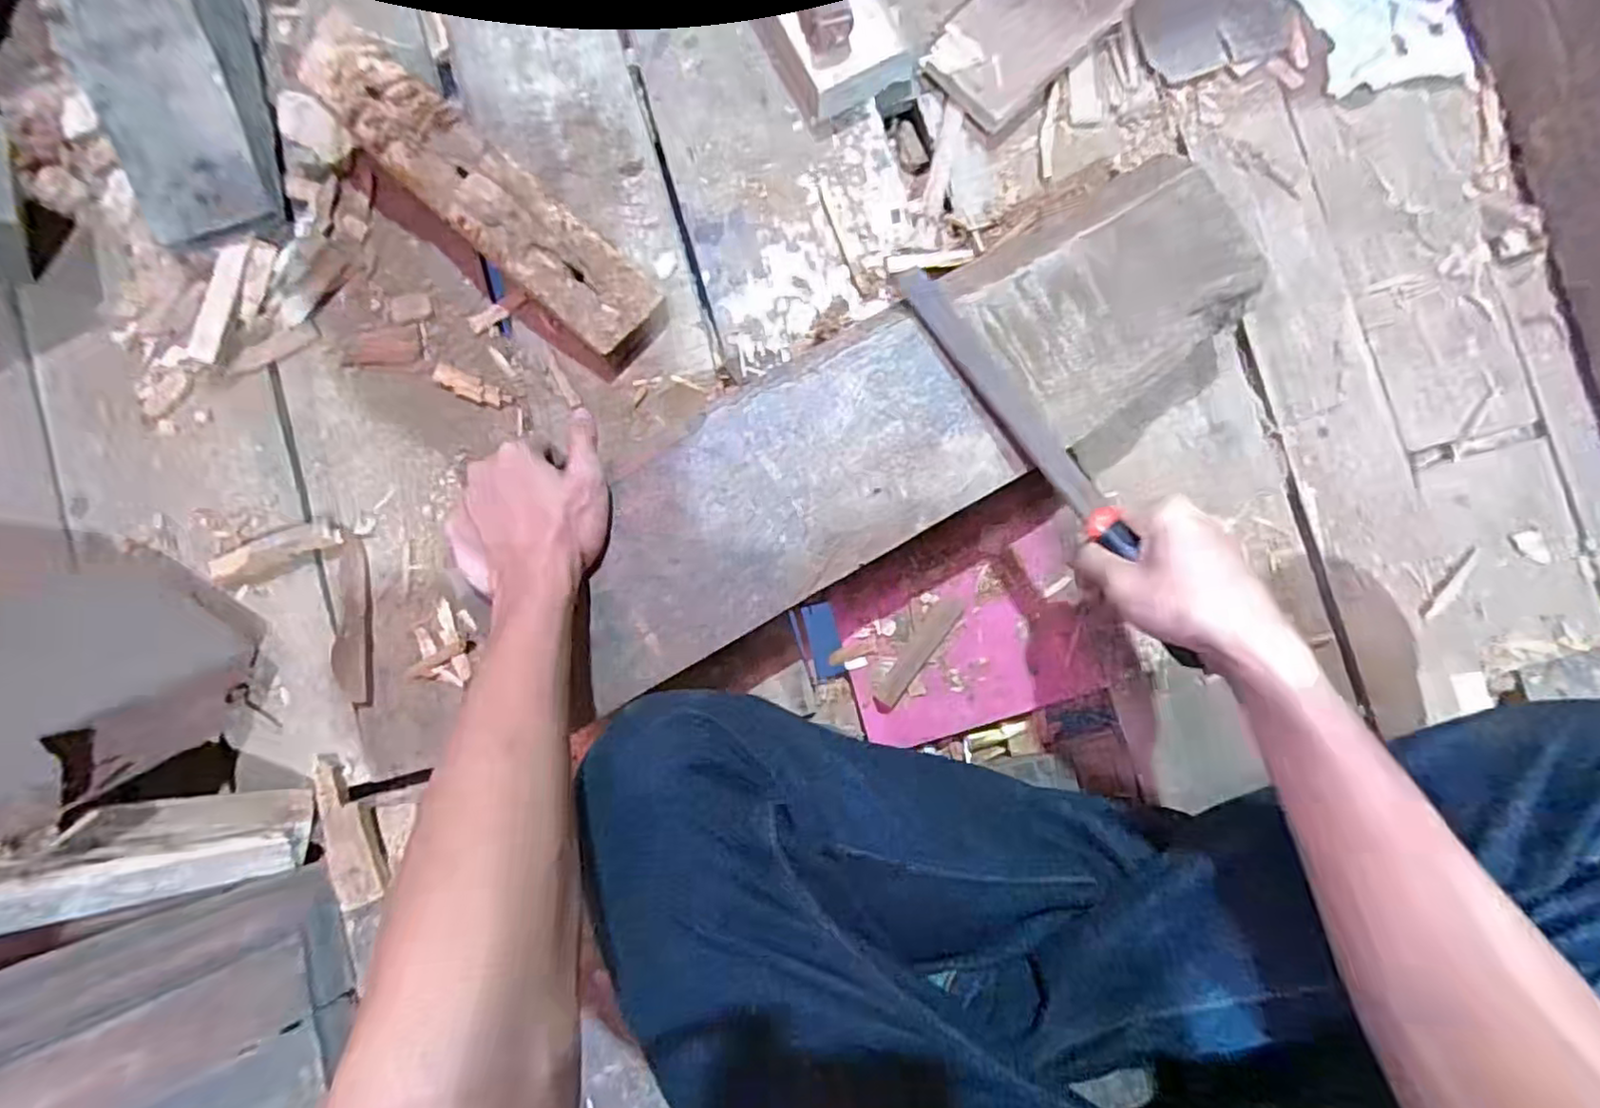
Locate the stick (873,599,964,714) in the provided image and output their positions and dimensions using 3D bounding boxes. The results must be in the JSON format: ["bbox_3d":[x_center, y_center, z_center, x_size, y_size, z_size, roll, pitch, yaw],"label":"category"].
[{"bbox_3d":[0.090,0.077,0.519,0.016,0.007,0.102,36,89,2],"label":"stick"}]

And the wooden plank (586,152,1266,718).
[{"bbox_3d":[0.069,-0.089,0.449,0.501,0.022,0.141,-33,88,-2],"label":"wooden plank"}]

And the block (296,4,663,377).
[{"bbox_3d":[-0.234,-0.254,0.503,0.286,0.075,0.085,39,89,2],"label":"block"}]

